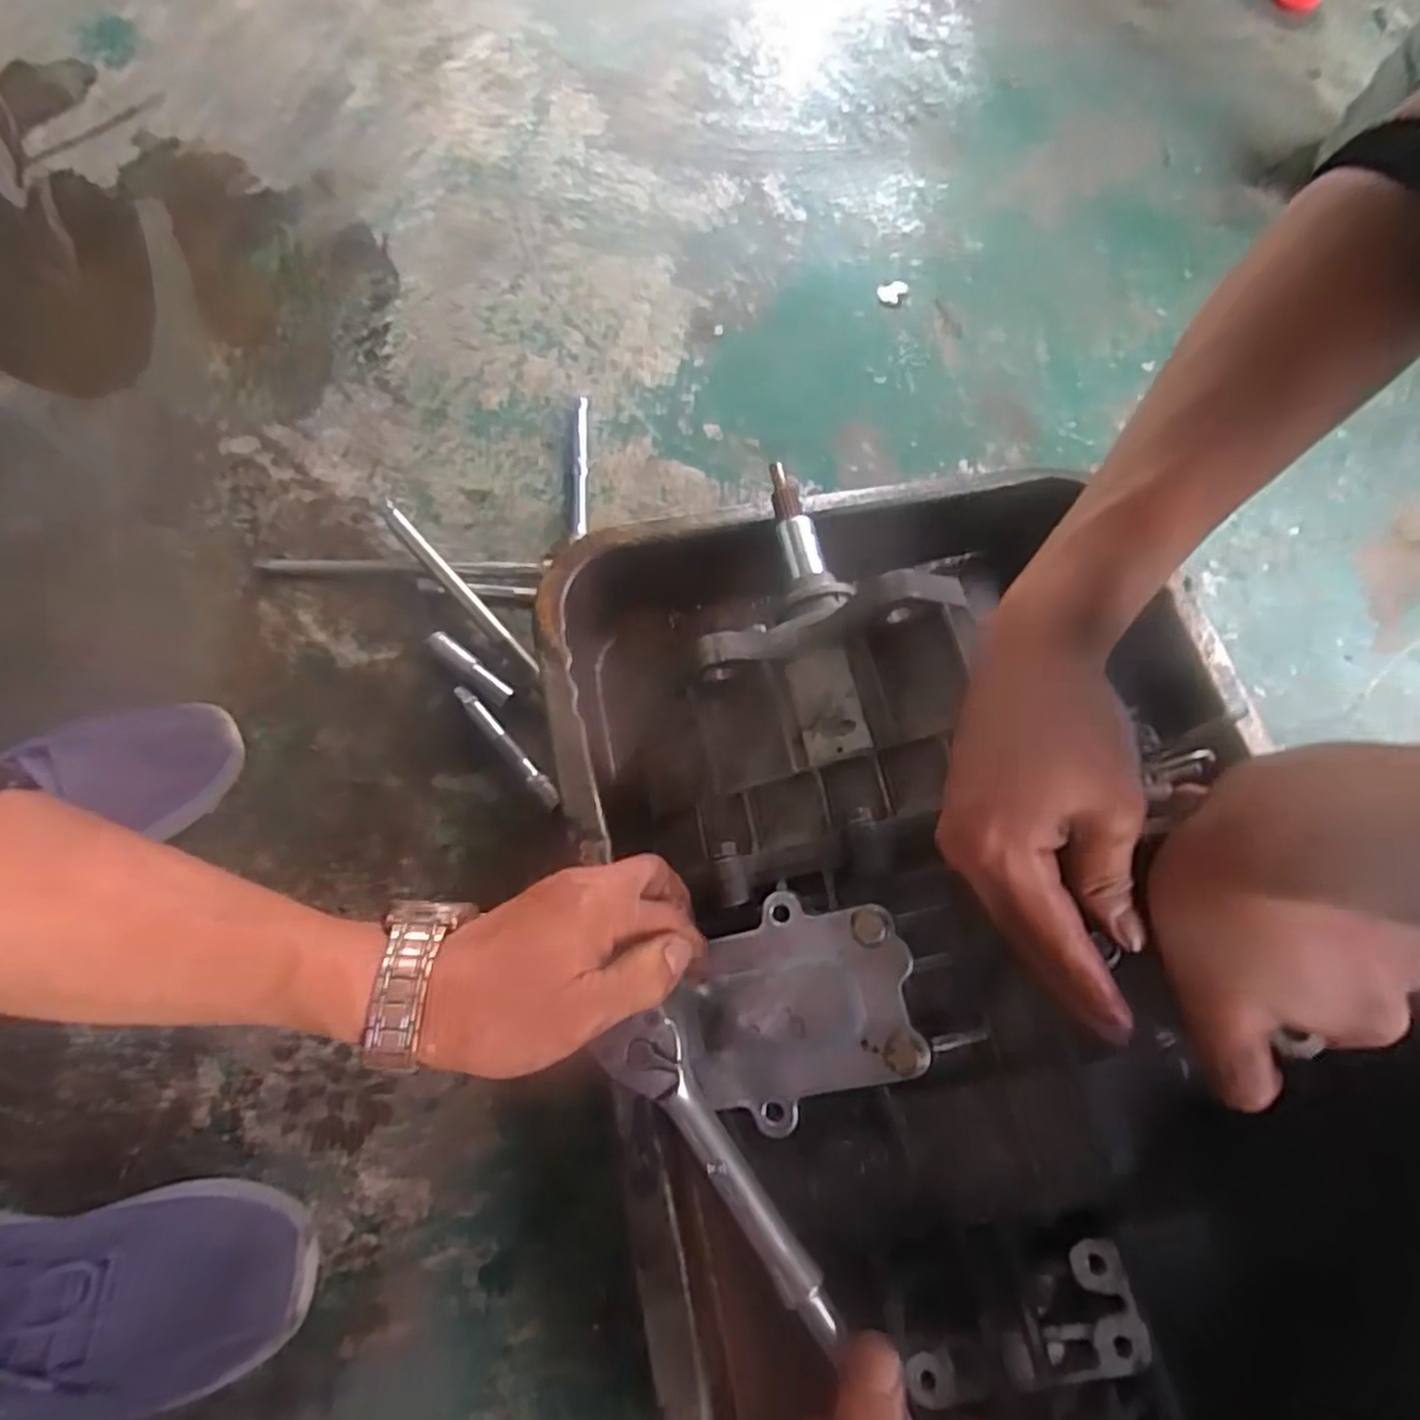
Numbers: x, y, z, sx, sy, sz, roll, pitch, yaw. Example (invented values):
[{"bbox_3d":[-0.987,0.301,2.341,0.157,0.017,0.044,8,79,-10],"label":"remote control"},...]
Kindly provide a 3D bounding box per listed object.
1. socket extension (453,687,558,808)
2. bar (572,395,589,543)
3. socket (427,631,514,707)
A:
[{"bbox_3d":[-0.150,0.026,0.551,0.012,0.014,0.119,-40,74,-15],"label":"socket extension"},{"bbox_3d":[-0.111,-0.211,0.634,0.013,0.008,0.138,0,69,-1],"label":"bar"},{"bbox_3d":[-0.183,-0.032,0.572,0.081,0.018,0.015,38,73,13],"label":"socket"}]

